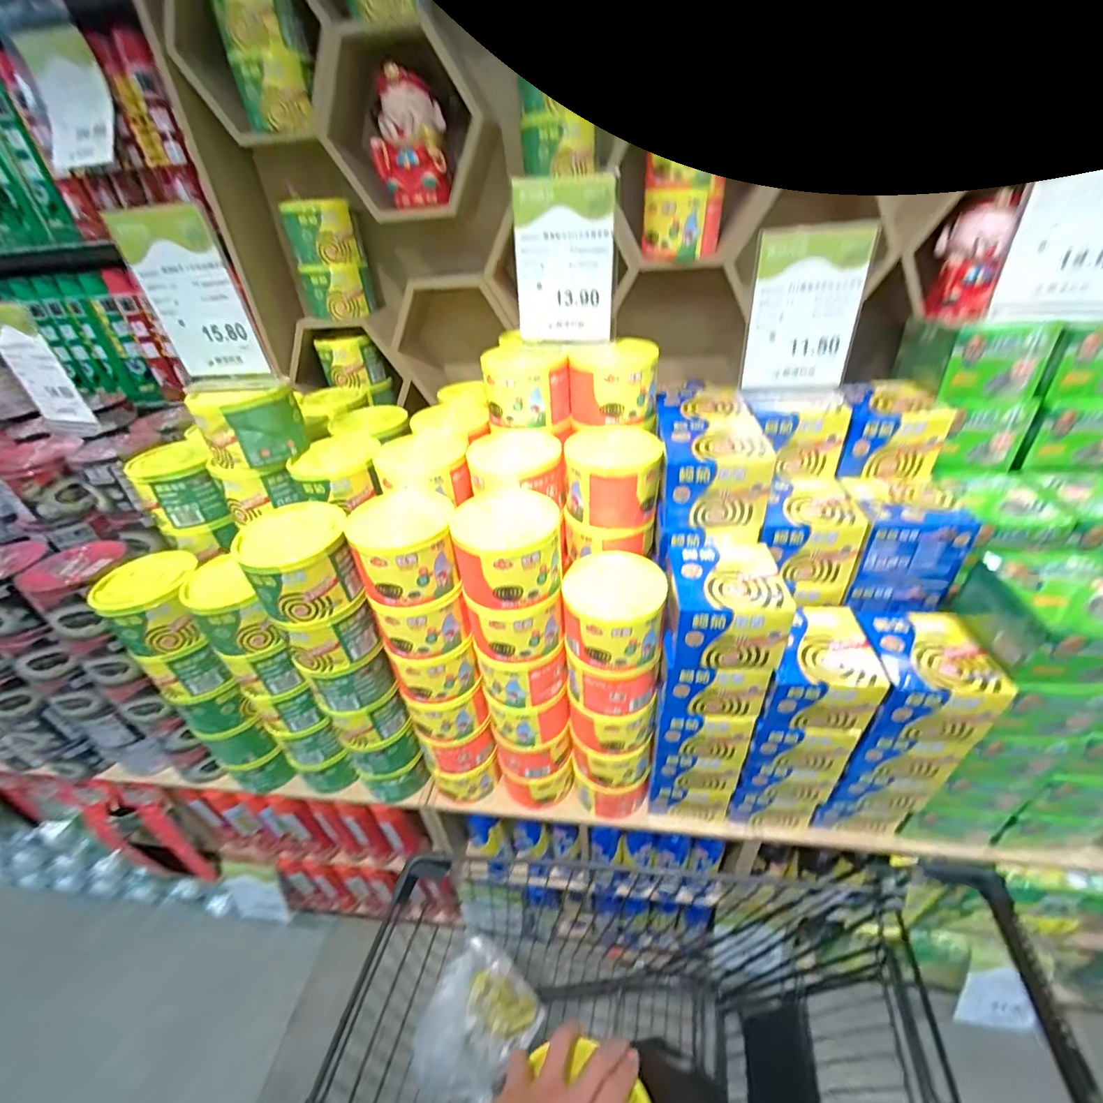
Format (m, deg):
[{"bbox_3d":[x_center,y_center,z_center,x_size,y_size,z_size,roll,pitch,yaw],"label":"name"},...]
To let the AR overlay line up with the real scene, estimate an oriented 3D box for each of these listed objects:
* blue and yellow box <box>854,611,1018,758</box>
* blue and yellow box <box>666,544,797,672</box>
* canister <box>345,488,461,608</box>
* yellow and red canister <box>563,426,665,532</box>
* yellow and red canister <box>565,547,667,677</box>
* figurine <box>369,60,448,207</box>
[{"bbox_3d":[0.506,0.177,0.677,0.138,0.128,0.154,0,35,7],"label":"blue and yellow box"},{"bbox_3d":[0.227,0.071,0.646,0.138,0.104,0.139,0,35,7],"label":"blue and yellow box"},{"bbox_3d":[-0.203,-0.006,0.662,0.137,0.108,0.142,-19,37,-19],"label":"canister"},{"bbox_3d":[0.090,-0.113,0.721,0.141,0.106,0.137,-1,35,6],"label":"yellow and red canister"},{"bbox_3d":[0.090,0.084,0.682,0.134,0.107,0.144,-3,35,2],"label":"yellow and red canister"},{"bbox_3d":[-0.254,-0.725,0.845,0.124,0.185,0.066,-6,35,-1],"label":"figurine"}]

